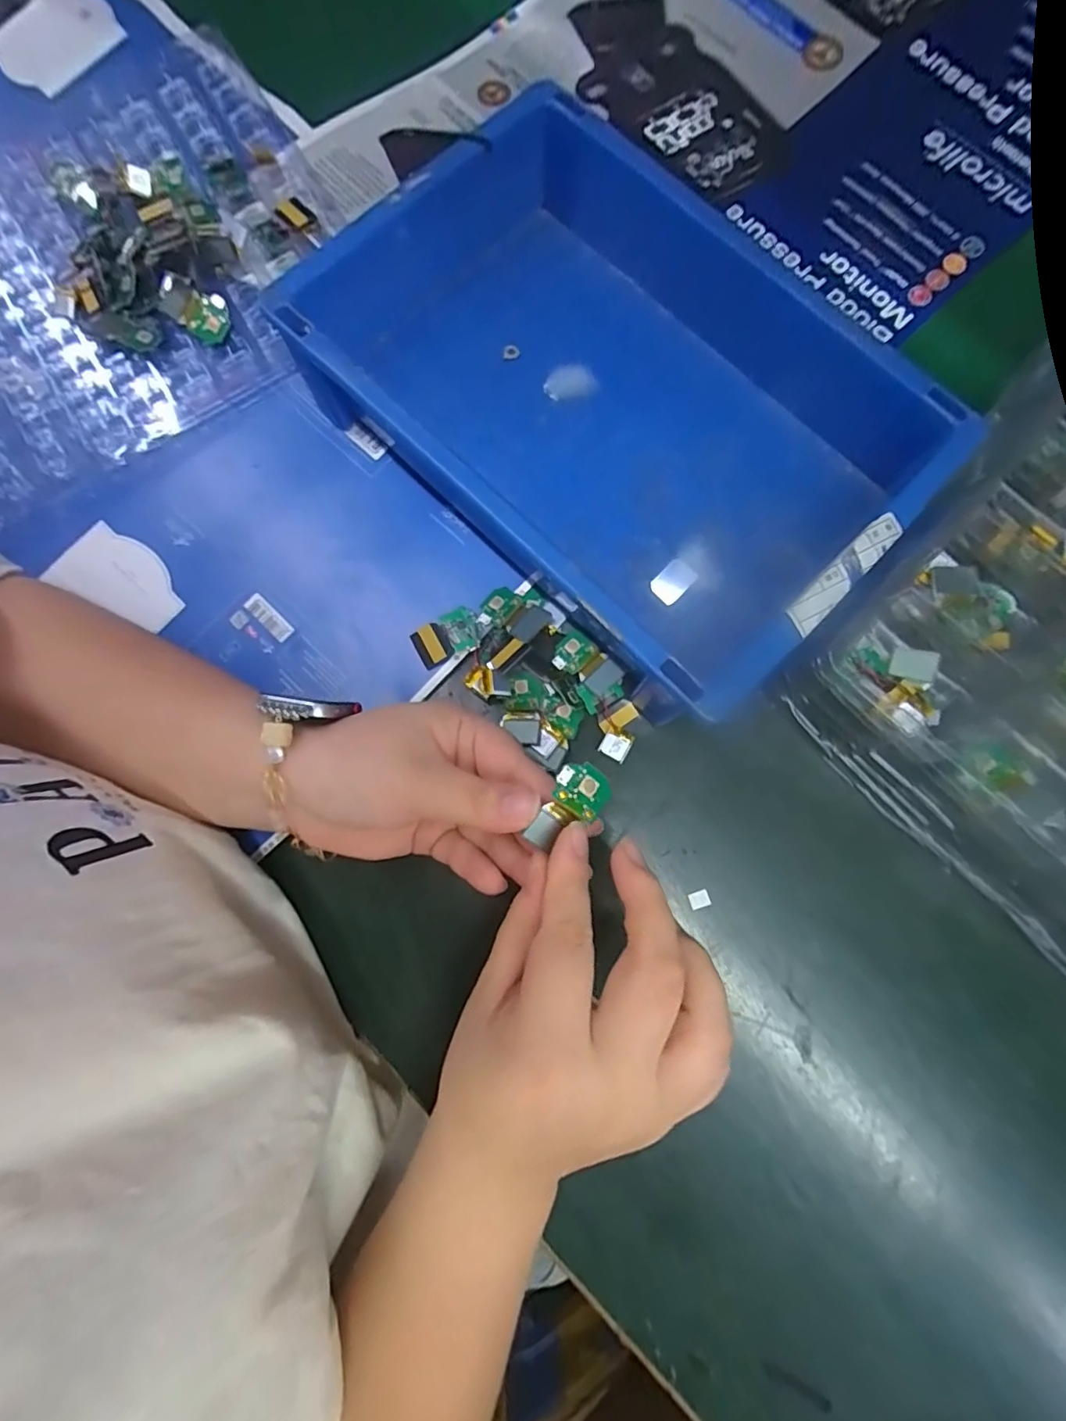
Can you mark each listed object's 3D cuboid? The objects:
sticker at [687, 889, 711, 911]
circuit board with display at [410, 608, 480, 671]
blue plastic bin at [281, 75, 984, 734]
[{"bbox_3d":[0.088,0.099,0.290,0.011,0.004,0.009,-16,80,-3],"label":"sticker"},{"bbox_3d":[-0.048,-0.040,0.309,0.036,0.010,0.024,-27,81,-3],"label":"circuit board with display"},{"bbox_3d":[0.053,-0.165,0.300,0.307,0.072,0.226,44,84,7],"label":"blue plastic bin"}]

